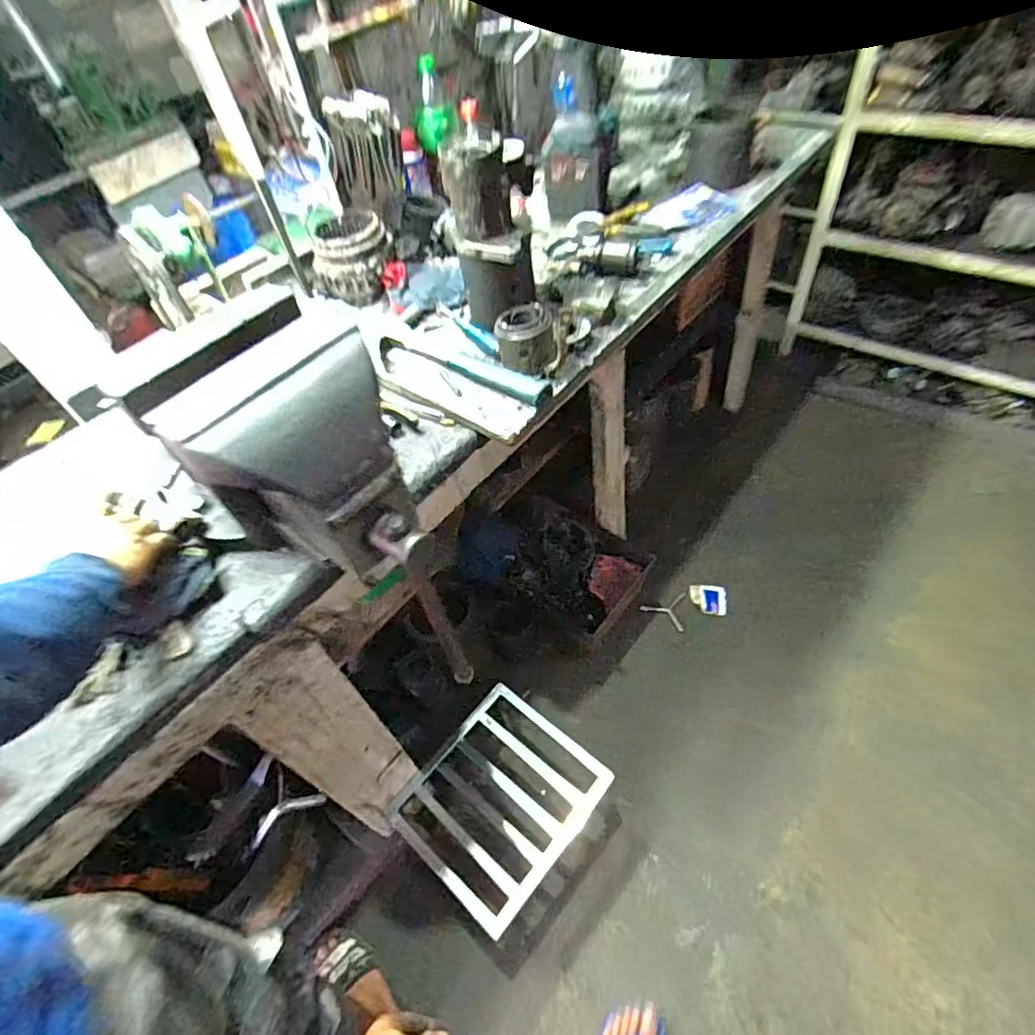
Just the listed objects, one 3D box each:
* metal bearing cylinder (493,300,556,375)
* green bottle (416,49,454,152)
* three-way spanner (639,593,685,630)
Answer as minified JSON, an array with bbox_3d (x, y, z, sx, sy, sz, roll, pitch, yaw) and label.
[{"bbox_3d":[0.014,-0.257,0.825,0.080,0.073,0.093,-2,50,8],"label":"metal bearing cylinder"},{"bbox_3d":[-0.151,-0.761,1.050,0.058,0.141,0.050,2,29,8],"label":"green bottle"},{"bbox_3d":[0.391,0.245,1.527,0.116,0.021,0.108,7,52,11],"label":"three-way spanner"}]

